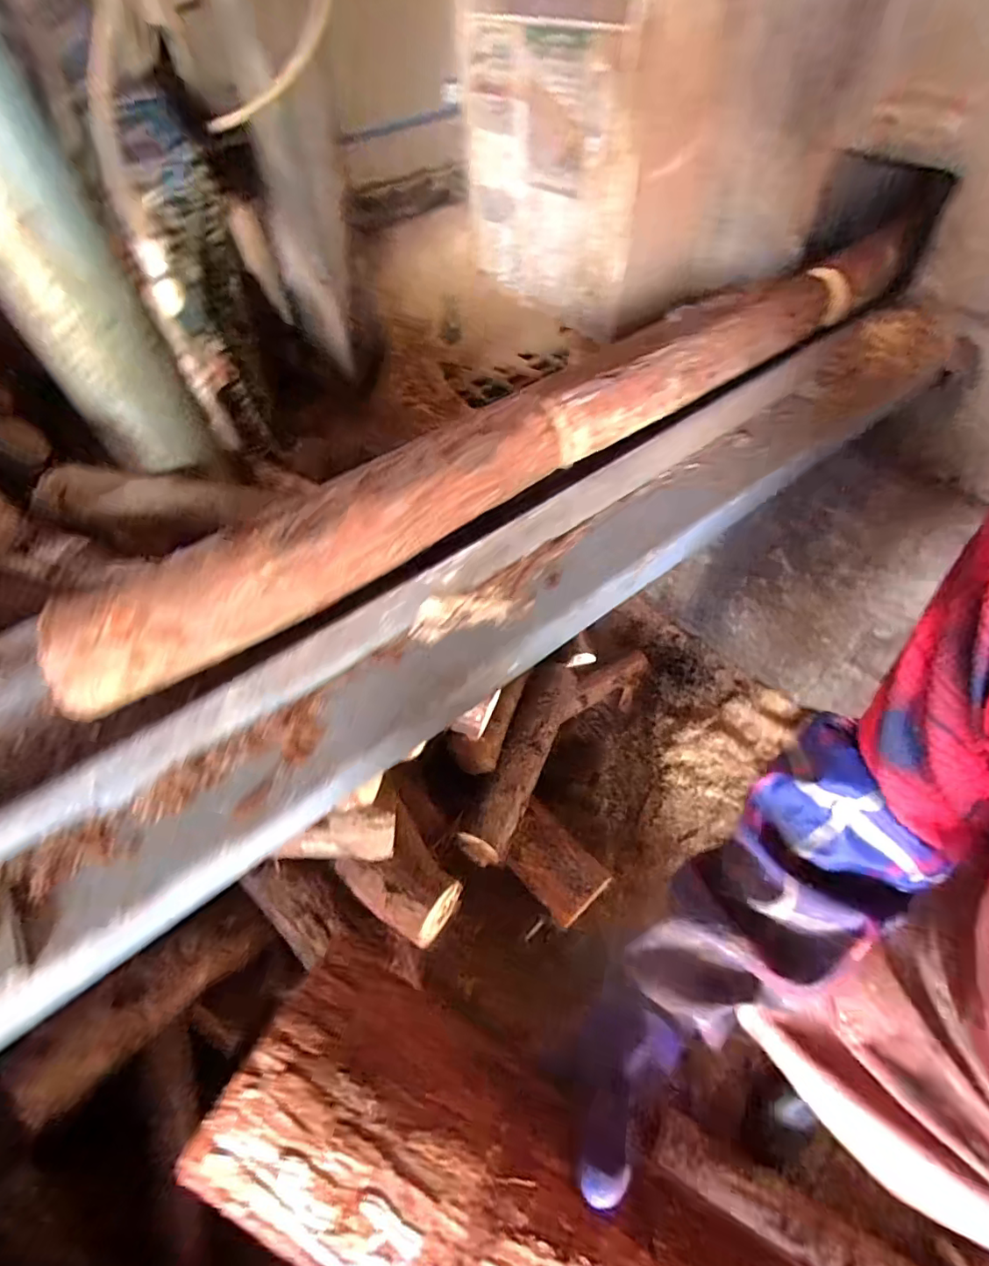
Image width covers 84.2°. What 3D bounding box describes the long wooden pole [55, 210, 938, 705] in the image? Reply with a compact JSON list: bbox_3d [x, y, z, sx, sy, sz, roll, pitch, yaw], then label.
[{"bbox_3d":[0.082,-0.240,0.586,1.096,0.085,0.075,-34,57,-19],"label":"long wooden pole"}]

